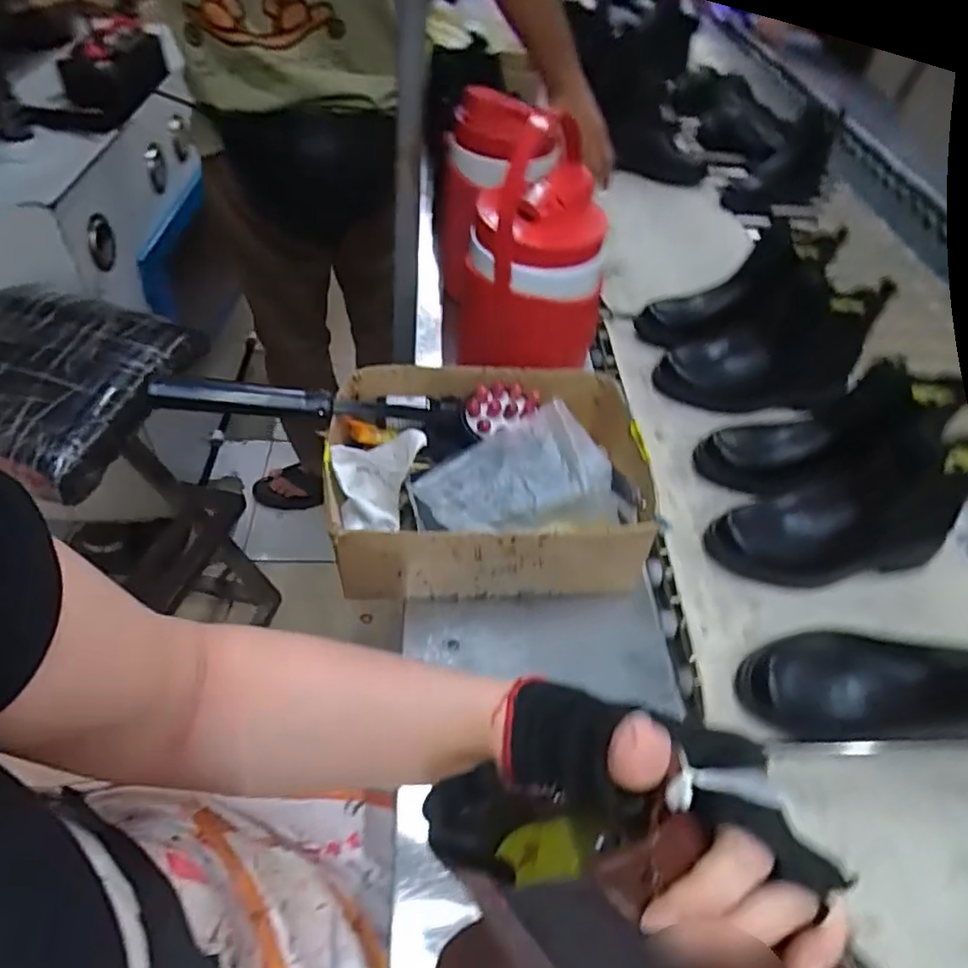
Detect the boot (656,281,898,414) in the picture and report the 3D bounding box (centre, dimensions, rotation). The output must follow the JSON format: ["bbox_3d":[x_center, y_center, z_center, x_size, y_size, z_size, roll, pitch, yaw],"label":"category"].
[{"bbox_3d":[0.347,-0.167,0.782,0.228,0.153,0.093,11,47,3],"label":"boot"}]

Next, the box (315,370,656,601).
[{"bbox_3d":[0.002,-0.014,0.584,0.271,0.129,0.213,-2,48,-9],"label":"box"}]

